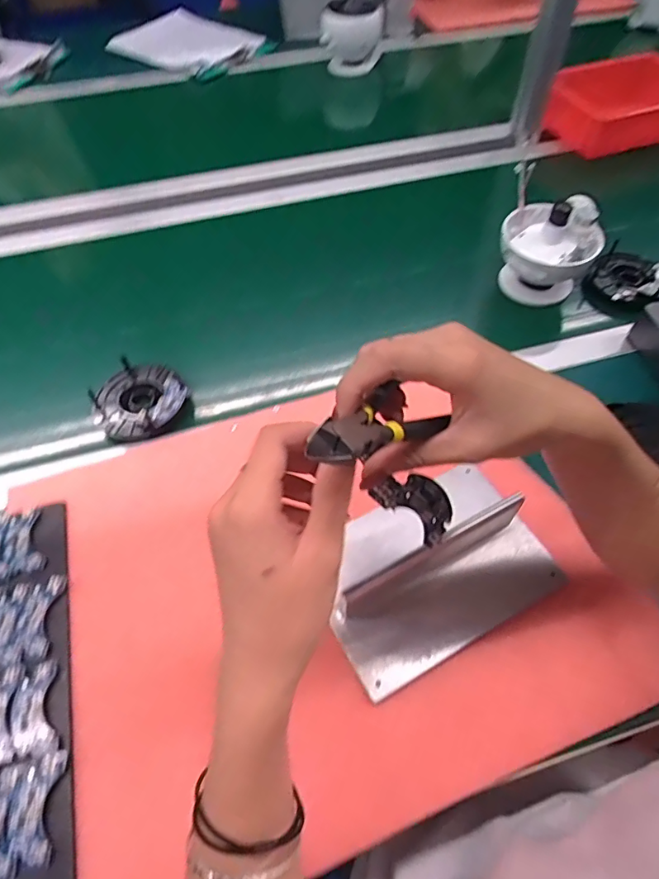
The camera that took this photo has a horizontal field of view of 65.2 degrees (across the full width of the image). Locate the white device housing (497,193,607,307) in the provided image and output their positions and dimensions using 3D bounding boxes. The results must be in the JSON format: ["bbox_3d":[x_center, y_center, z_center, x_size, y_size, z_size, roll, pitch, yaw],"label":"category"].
[{"bbox_3d":[0.284,-0.241,0.672,0.121,0.119,0.100,18,59,14],"label":"white device housing"}]

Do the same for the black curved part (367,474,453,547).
[{"bbox_3d":[0.055,0.039,0.316,0.032,0.072,0.005,-50,37,-3],"label":"black curved part"}]

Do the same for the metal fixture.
[{"bbox_3d":[0.092,0.106,0.436,0.193,0.057,0.122,-25,59,-14],"label":"metal fixture"}]

